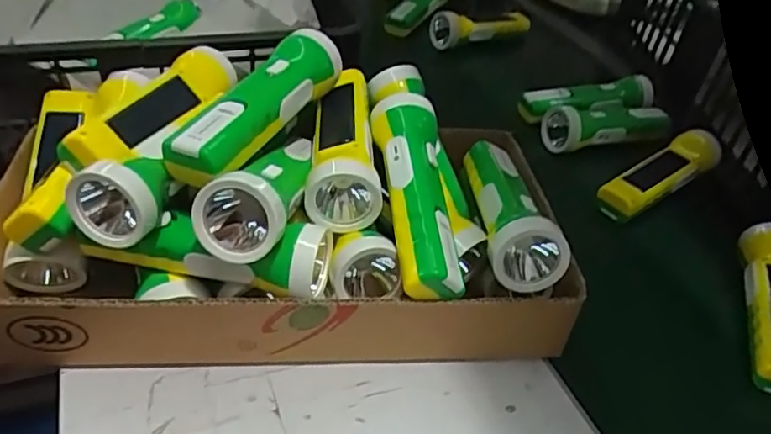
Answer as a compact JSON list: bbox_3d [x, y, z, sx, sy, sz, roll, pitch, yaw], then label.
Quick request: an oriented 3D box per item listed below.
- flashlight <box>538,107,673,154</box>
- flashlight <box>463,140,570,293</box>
[{"bbox_3d":[0.260,-0.109,0.691,0.162,0.049,0.041,-7,41,-17],"label":"flashlight"},{"bbox_3d":[0.094,-0.017,0.466,0.051,0.044,0.165,3,39,-6],"label":"flashlight"}]

